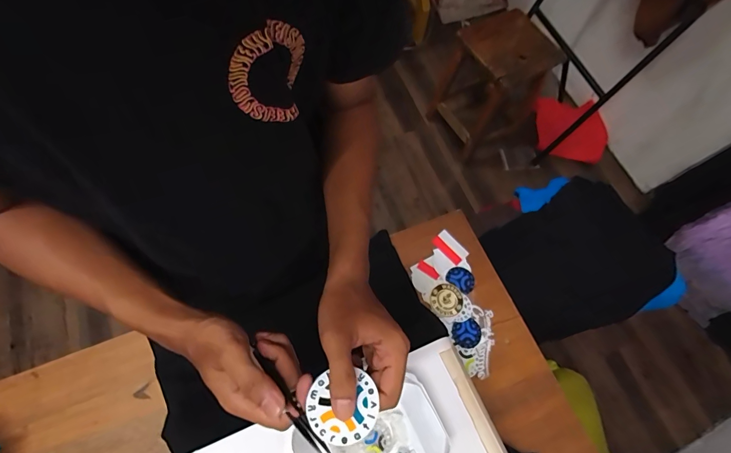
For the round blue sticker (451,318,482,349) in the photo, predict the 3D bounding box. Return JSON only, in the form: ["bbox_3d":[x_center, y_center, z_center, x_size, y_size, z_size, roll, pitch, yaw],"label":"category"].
[{"bbox_3d":[0.193,0.203,0.702,0.056,0.005,0.054,1,68,-3],"label":"round blue sticker"}]

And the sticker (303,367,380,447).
[{"bbox_3d":[-0.020,0.144,0.299,0.055,0.004,0.058,-2,52,3],"label":"sticker"}]

